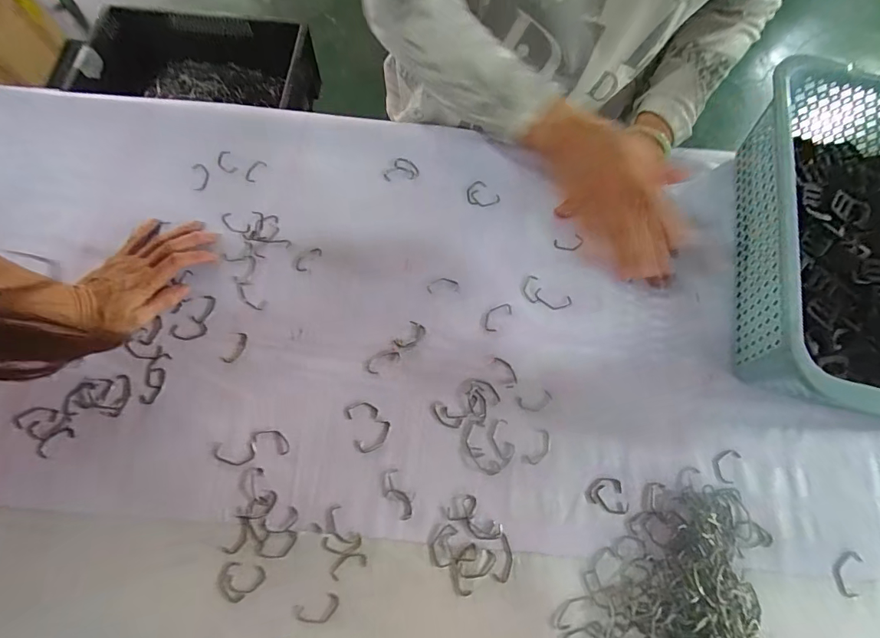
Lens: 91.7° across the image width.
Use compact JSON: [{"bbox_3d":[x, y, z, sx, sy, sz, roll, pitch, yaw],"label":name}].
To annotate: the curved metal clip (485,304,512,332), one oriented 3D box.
[{"bbox_3d":[0.064,-0.004,0.482,0.021,0.004,0.041,40,74,12],"label":"curved metal clip"}]

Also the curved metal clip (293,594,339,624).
[{"bbox_3d":[-0.110,0.261,0.381,0.040,0.004,0.020,-16,71,-7],"label":"curved metal clip"}]

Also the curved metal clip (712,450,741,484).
[{"bbox_3d":[0.292,0.149,0.435,0.024,0.004,0.038,29,72,9],"label":"curved metal clip"}]

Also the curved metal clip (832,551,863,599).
[{"bbox_3d":[0.388,0.241,0.407,0.023,0.004,0.043,27,71,8],"label":"curved metal clip"}]

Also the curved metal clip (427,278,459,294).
[{"bbox_3d":[0.003,-0.039,0.492,0.037,0.004,0.018,-3,70,-3],"label":"curved metal clip"}]

